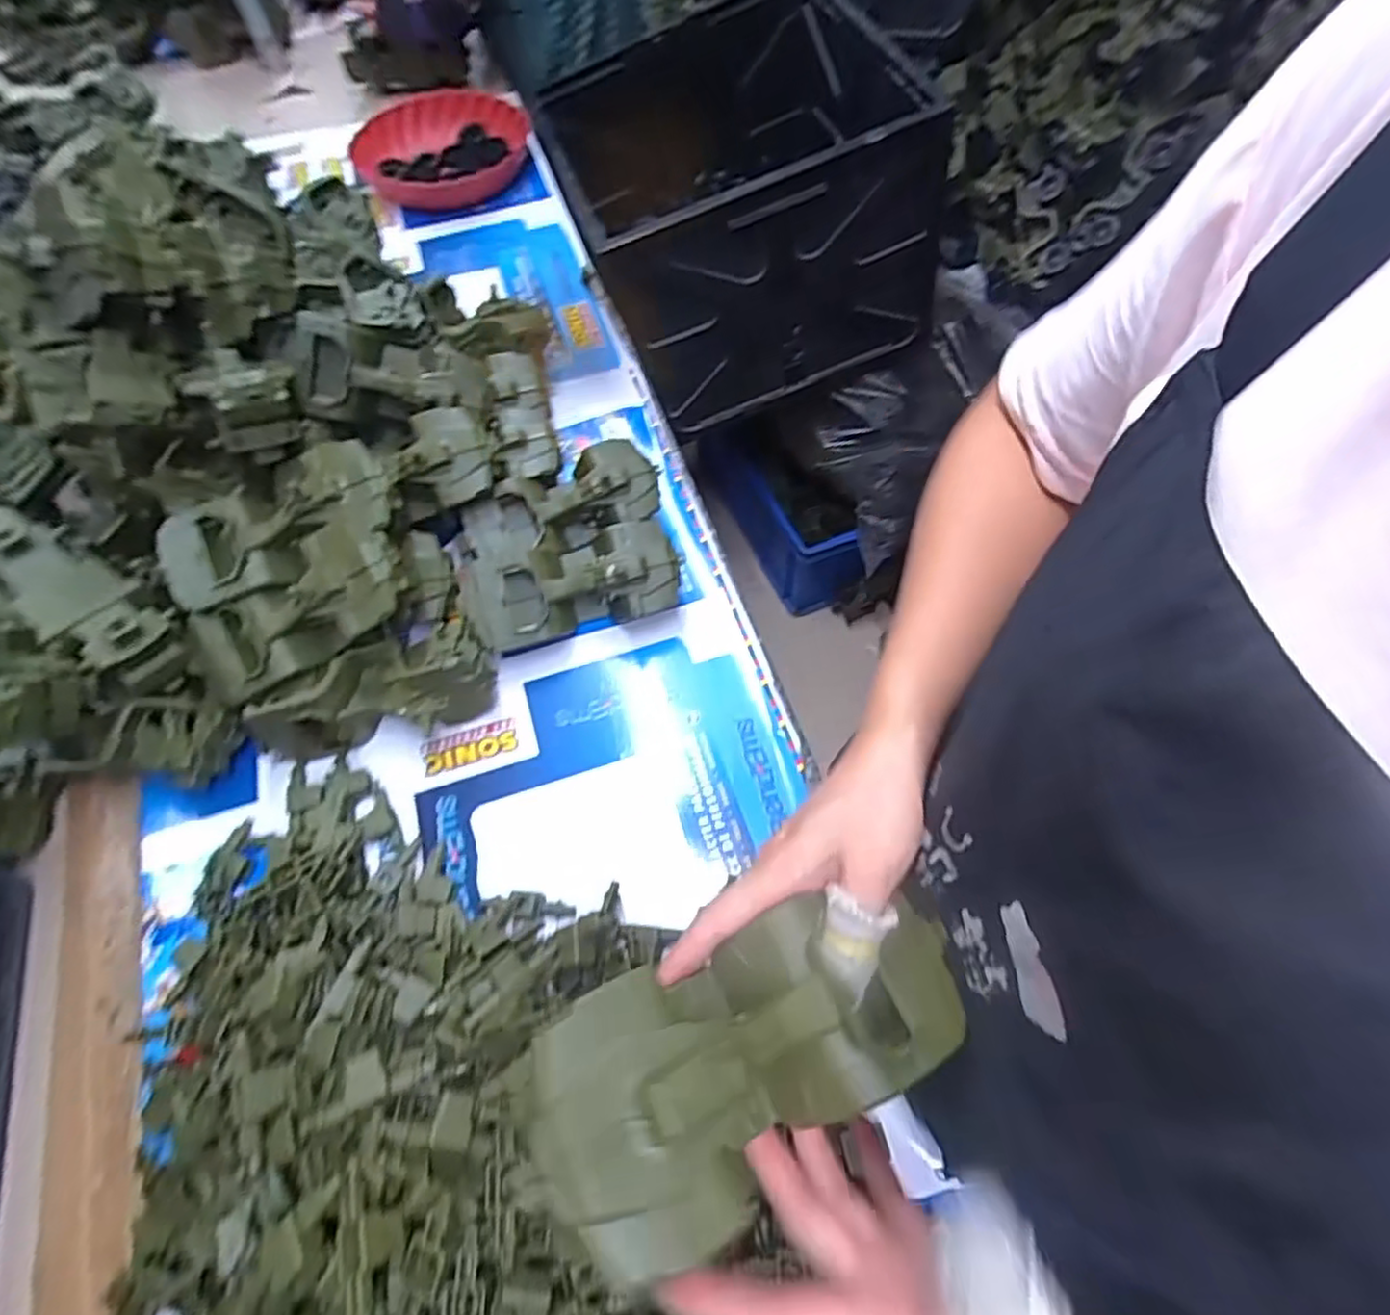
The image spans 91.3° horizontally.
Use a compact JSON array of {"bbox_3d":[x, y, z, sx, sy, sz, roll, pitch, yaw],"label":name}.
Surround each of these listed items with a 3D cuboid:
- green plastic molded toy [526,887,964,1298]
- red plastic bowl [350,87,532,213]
[{"bbox_3d":[0.024,0.144,0.252,0.169,0.056,0.078,0,55,-38],"label":"green plastic molded toy"},{"bbox_3d":[-0.350,-0.712,0.957,0.246,0.049,0.242,-1,62,2],"label":"red plastic bowl"}]

